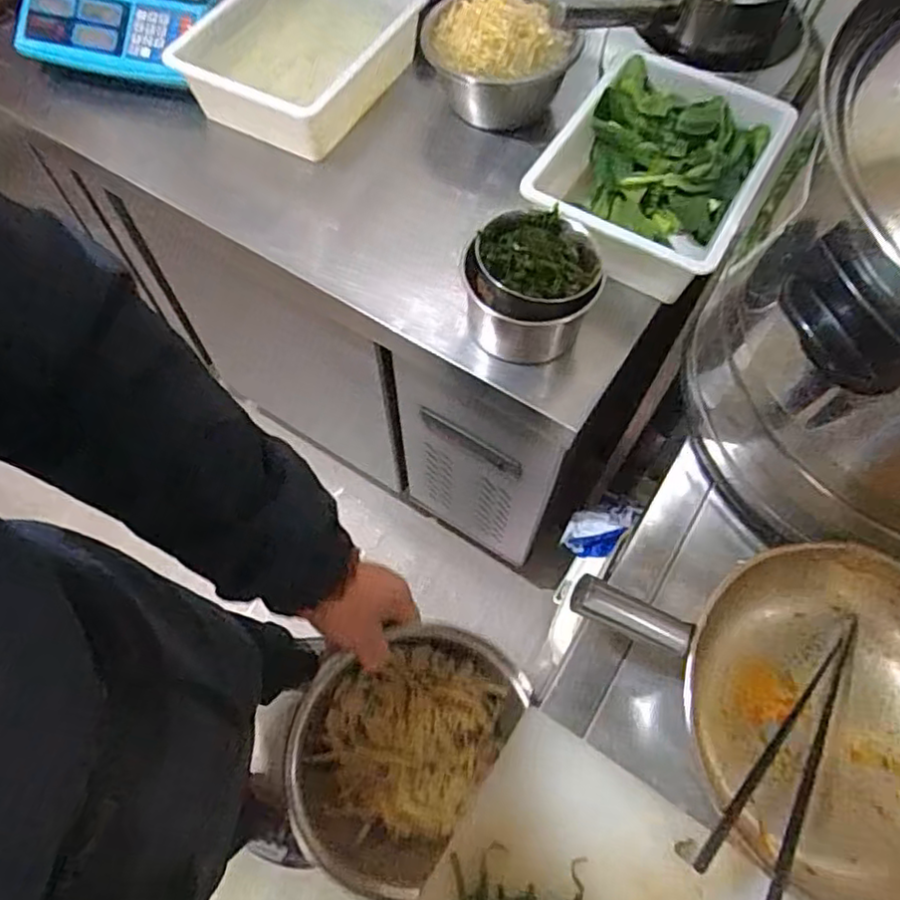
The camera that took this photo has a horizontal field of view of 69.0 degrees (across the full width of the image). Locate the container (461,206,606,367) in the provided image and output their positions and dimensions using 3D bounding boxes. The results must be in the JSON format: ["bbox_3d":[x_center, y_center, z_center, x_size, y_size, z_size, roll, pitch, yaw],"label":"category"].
[{"bbox_3d":[0.093,-0.184,0.748,0.138,0.115,0.148,0,64,-1],"label":"container"}]

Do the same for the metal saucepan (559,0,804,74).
[{"bbox_3d":[0.303,-0.625,0.919,0.325,0.106,0.205,-6,65,-4],"label":"metal saucepan"}]

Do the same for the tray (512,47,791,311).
[{"bbox_3d":[0.258,-0.355,0.834,0.244,0.100,0.336,26,67,11],"label":"tray"}]

